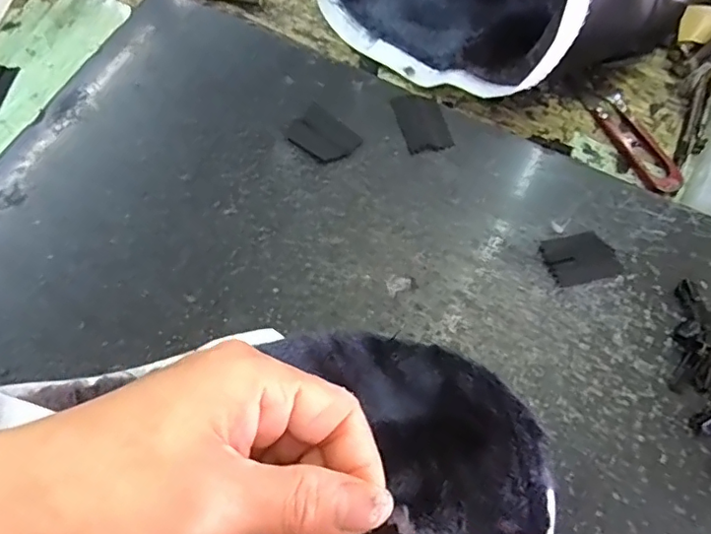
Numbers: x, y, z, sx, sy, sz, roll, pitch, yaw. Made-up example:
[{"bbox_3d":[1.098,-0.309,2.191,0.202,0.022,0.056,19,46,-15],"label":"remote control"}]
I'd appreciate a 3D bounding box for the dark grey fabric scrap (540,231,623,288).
[{"bbox_3d":[0.126,-0.005,0.305,0.039,0.004,0.028,-13,67,-4],"label":"dark grey fabric scrap"}]

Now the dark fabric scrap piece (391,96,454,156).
[{"bbox_3d":[0.041,-0.089,0.342,0.027,0.004,0.043,-15,69,-4],"label":"dark fabric scrap piece"}]

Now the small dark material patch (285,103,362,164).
[{"bbox_3d":[-0.019,-0.081,0.338,0.040,0.005,0.030,36,72,15],"label":"small dark material patch"}]

